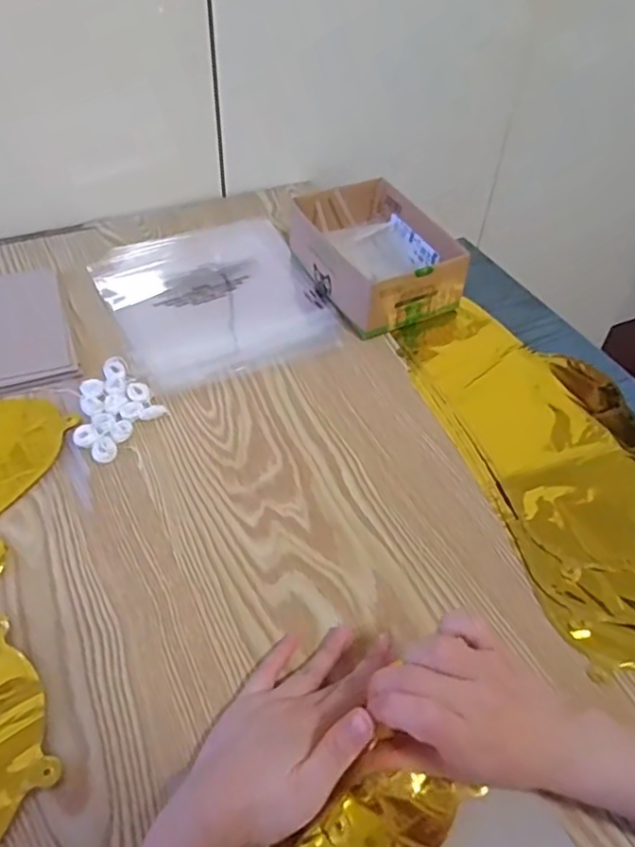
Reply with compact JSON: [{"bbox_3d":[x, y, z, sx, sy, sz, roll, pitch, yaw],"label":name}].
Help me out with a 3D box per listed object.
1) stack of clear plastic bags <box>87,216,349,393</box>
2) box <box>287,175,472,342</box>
[{"bbox_3d":[-0.109,-0.140,0.686,0.219,0.018,0.232,-15,50,-17],"label":"stack of clear plastic bags"},{"bbox_3d":[0.060,-0.183,0.698,0.126,0.073,0.177,-18,51,-20],"label":"box"}]

